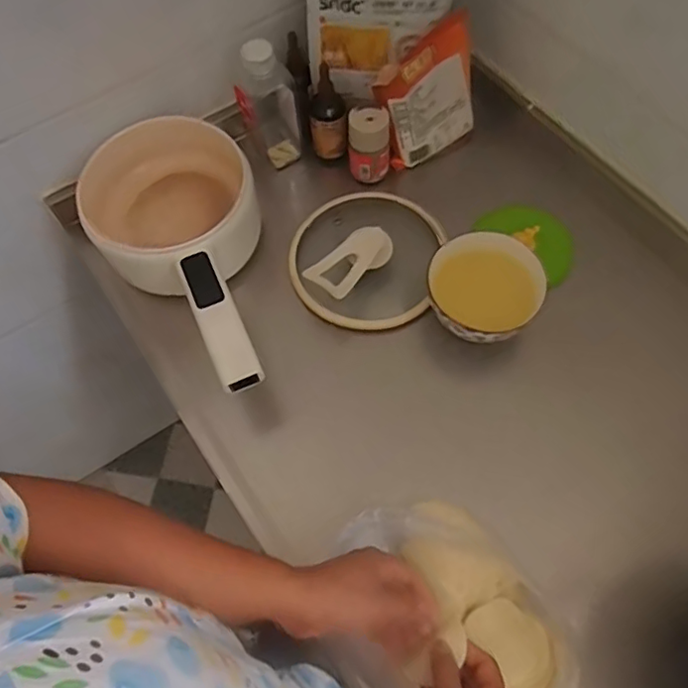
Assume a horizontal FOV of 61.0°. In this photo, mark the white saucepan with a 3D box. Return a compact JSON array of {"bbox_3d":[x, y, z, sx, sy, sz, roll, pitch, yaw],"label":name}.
[{"bbox_3d":[-0.166,-0.102,0.692,0.191,0.107,0.360,-29,68,-11],"label":"white saucepan"}]

